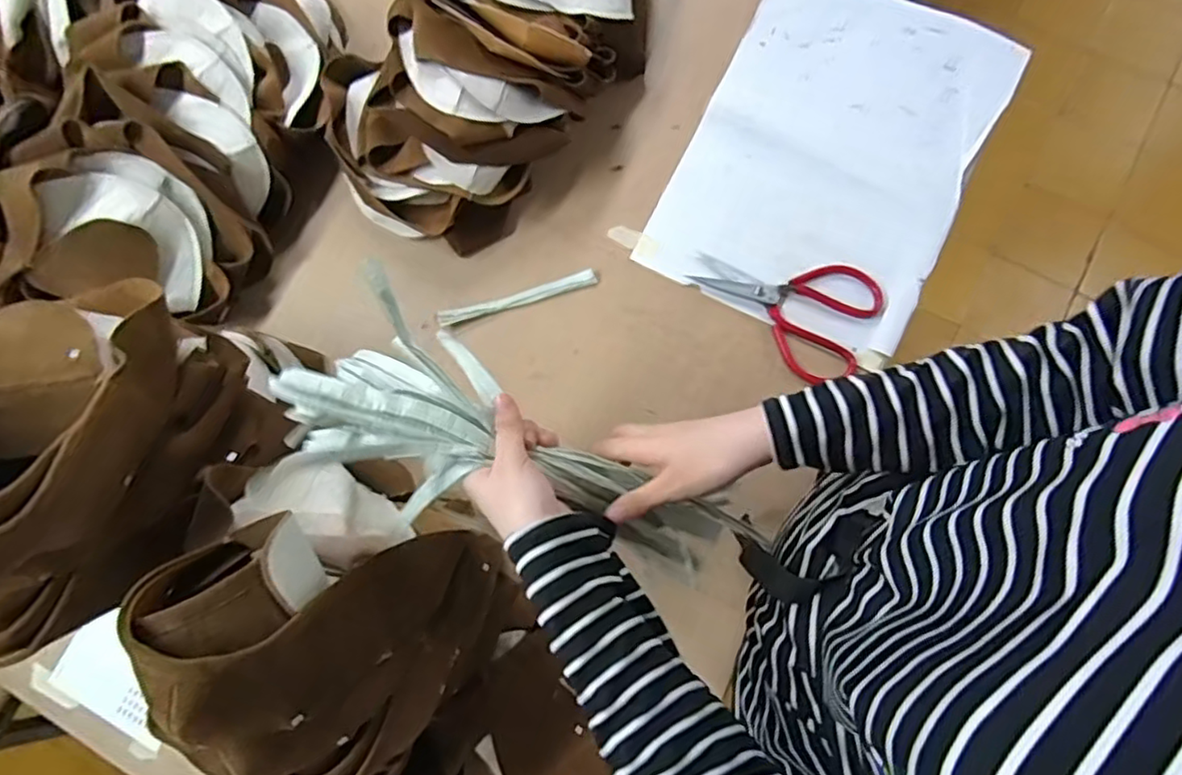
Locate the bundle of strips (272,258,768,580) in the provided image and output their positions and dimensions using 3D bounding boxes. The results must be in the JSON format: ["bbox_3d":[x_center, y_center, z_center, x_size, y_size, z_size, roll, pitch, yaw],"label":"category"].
[{"bbox_3d":[-0.050,0.049,0.482,0.333,0.092,0.132,24,81,-11],"label":"bundle of strips"}]

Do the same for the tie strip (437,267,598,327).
[{"bbox_3d":[-0.084,-0.102,0.743,0.187,0.008,0.019,-16,80,-1],"label":"tie strip"}]

